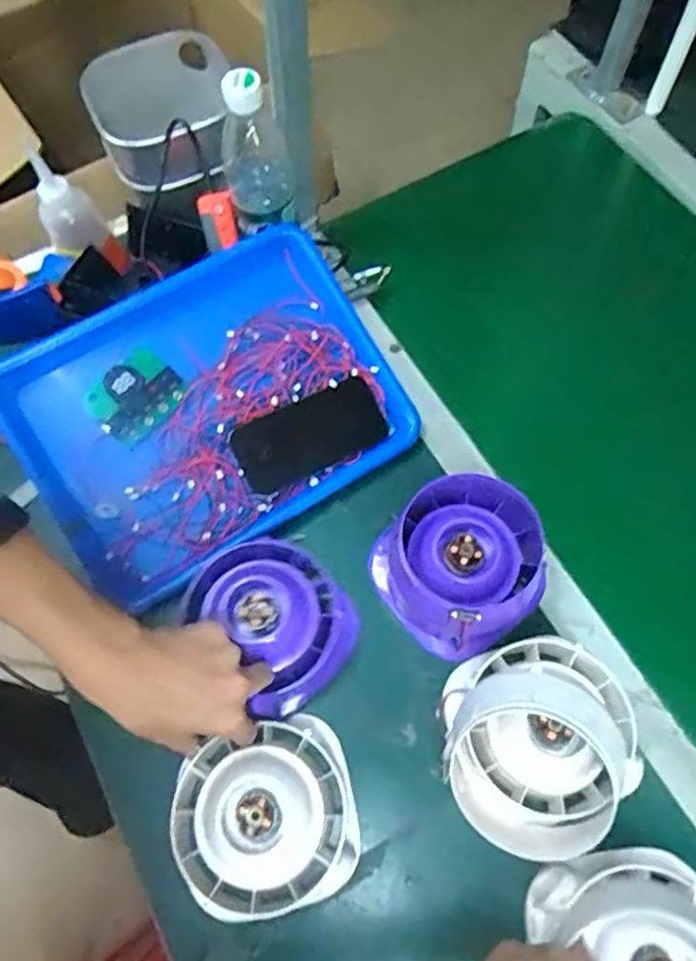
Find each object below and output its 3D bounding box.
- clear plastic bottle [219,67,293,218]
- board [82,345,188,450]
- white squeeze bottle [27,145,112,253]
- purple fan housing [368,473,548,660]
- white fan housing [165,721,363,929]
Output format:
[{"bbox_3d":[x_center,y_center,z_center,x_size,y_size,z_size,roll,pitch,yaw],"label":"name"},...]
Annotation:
[{"bbox_3d":[-0.089,-0.308,0.620,0.064,0.139,0.063,-7,66,-2],"label":"clear plastic bottle"},{"bbox_3d":[-0.199,-0.078,0.627,0.066,0.004,0.081,43,82,-9],"label":"board"},{"bbox_3d":[-0.288,-0.279,0.678,0.044,0.104,0.047,16,68,8],"label":"white squeeze bottle"},{"bbox_3d":[0.098,0.068,0.565,0.125,0.085,0.120,-37,71,-14],"label":"purple fan housing"},{"bbox_3d":[-0.066,0.260,0.510,0.145,0.061,0.129,-18,67,-7],"label":"white fan housing"}]

